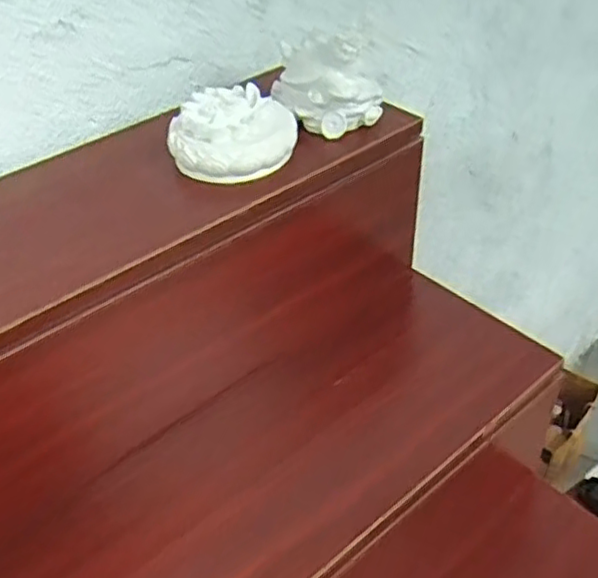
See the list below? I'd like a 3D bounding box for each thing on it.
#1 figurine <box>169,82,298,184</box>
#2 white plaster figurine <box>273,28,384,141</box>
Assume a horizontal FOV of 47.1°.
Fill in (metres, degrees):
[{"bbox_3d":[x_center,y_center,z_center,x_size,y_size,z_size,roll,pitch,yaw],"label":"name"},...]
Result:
[{"bbox_3d":[-0.057,-0.135,0.619,0.116,0.058,0.097,-9,40,-5],"label":"figurine"},{"bbox_3d":[0.030,-0.205,0.660,0.088,0.072,0.107,-22,43,-20],"label":"white plaster figurine"}]

